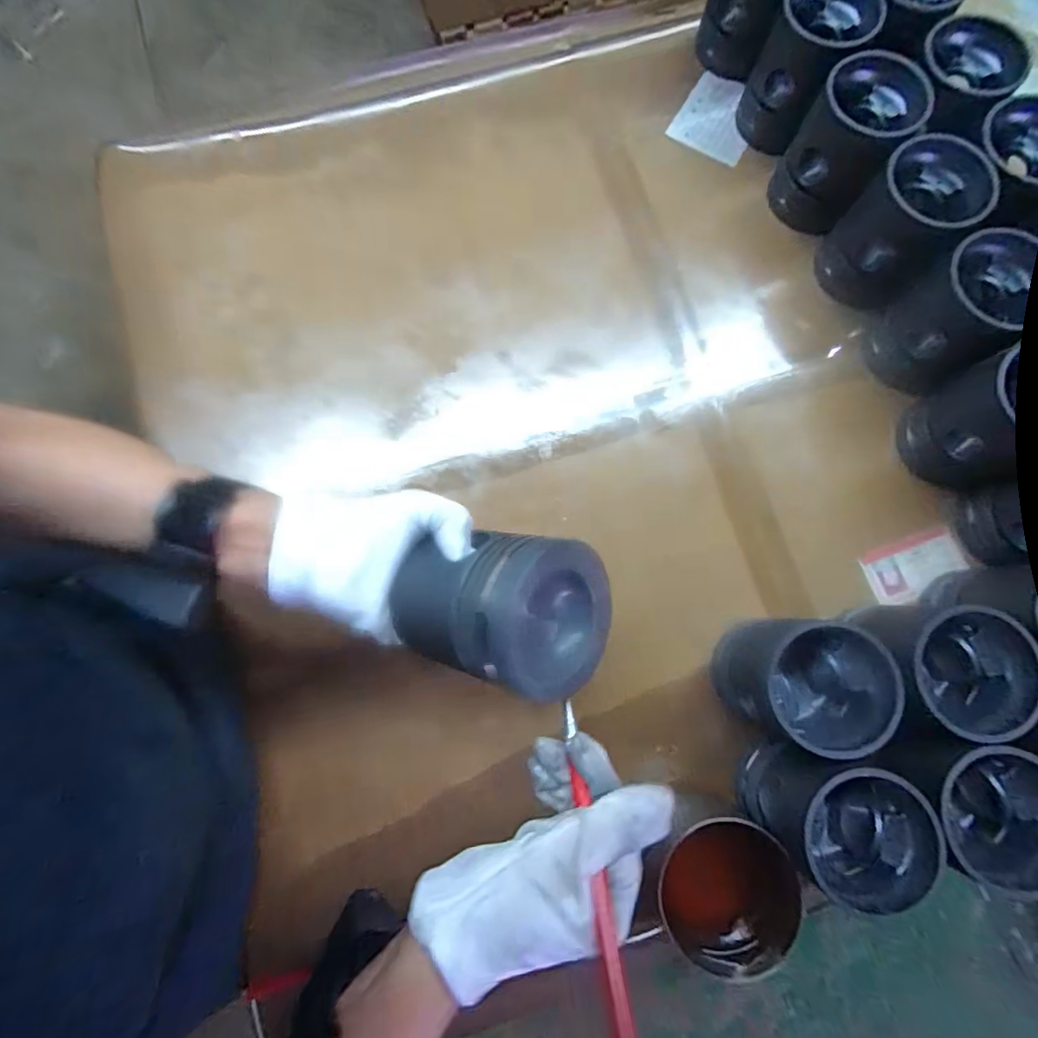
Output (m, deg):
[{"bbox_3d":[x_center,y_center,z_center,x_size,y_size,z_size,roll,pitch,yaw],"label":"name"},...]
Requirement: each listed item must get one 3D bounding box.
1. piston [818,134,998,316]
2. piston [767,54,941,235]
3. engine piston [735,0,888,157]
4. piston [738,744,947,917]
[{"bbox_3d":[0.346,-0.264,0.472,0.089,0.114,0.087,0,78,1],"label":"piston"},{"bbox_3d":[0.313,-0.358,0.496,0.086,0.110,0.092,0,78,1],"label":"piston"},{"bbox_3d":[0.287,-0.457,0.516,0.088,0.106,0.096,30,80,7],"label":"engine piston"},{"bbox_3d":[0.233,0.222,0.375,0.092,0.103,0.085,0,78,1],"label":"piston"}]

